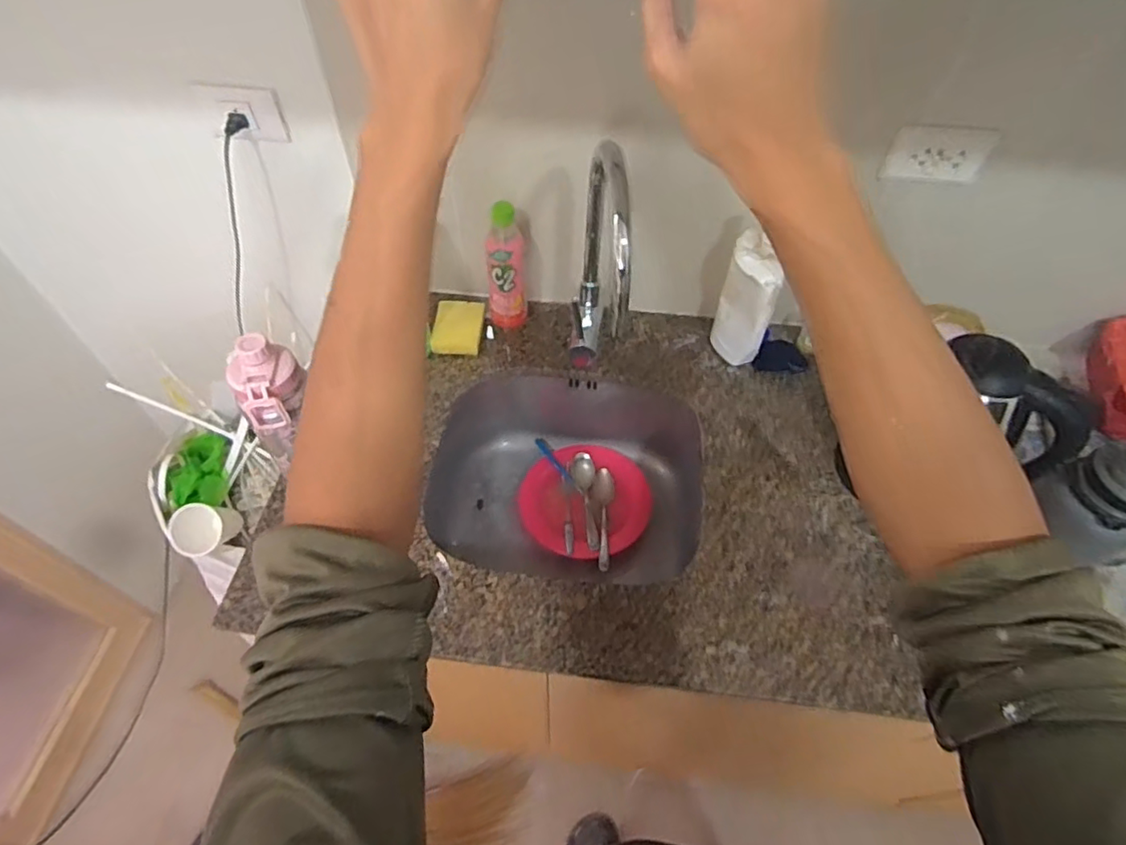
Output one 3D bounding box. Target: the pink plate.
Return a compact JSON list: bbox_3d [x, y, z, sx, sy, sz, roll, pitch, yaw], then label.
[{"bbox_3d":[0.041,0.129,1.042,0.224,0.029,0.213,0,54,-1],"label":"pink plate"}]

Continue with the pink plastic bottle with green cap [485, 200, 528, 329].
[{"bbox_3d":[-0.088,-0.246,0.934,0.058,0.204,0.066,-2,55,-2],"label":"pink plastic bottle with green cap"}]

